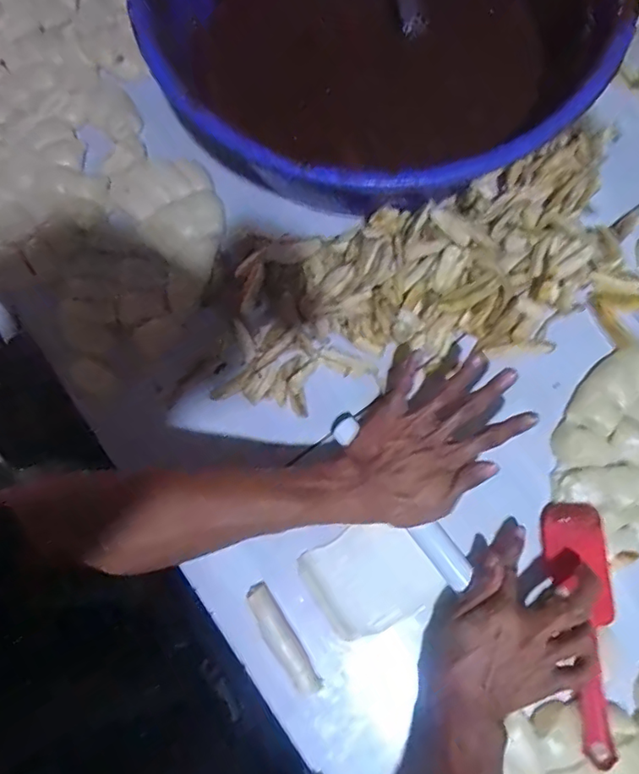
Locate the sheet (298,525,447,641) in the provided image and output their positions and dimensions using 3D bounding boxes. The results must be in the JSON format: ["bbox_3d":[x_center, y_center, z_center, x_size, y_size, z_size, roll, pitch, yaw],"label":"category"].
[{"bbox_3d":[0.047,0.172,0.482,0.105,0.005,0.088,-28,76,-5],"label":"sheet"}]

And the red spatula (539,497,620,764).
[{"bbox_3d":[0.223,0.200,0.442,0.047,0.024,0.199,-1,77,1],"label":"red spatula"}]

